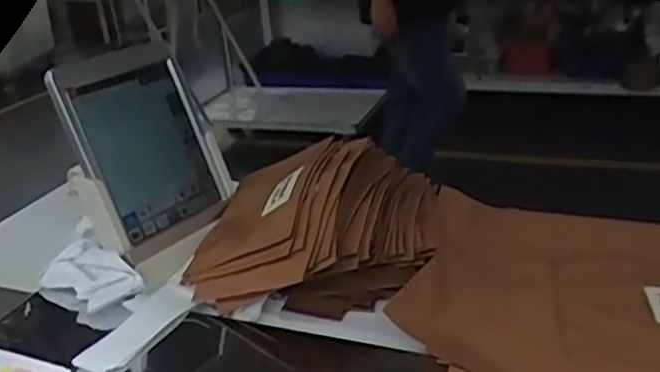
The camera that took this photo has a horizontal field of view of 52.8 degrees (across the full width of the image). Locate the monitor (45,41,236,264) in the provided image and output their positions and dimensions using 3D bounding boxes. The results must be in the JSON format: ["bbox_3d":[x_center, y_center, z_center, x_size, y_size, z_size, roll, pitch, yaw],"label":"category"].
[{"bbox_3d":[-0.207,-0.043,0.714,0.057,0.204,0.153,-8,17,38],"label":"monitor"}]

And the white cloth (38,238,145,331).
[{"bbox_3d":[-0.245,0.103,0.678,0.117,0.069,0.050,14,30,33],"label":"white cloth"}]

